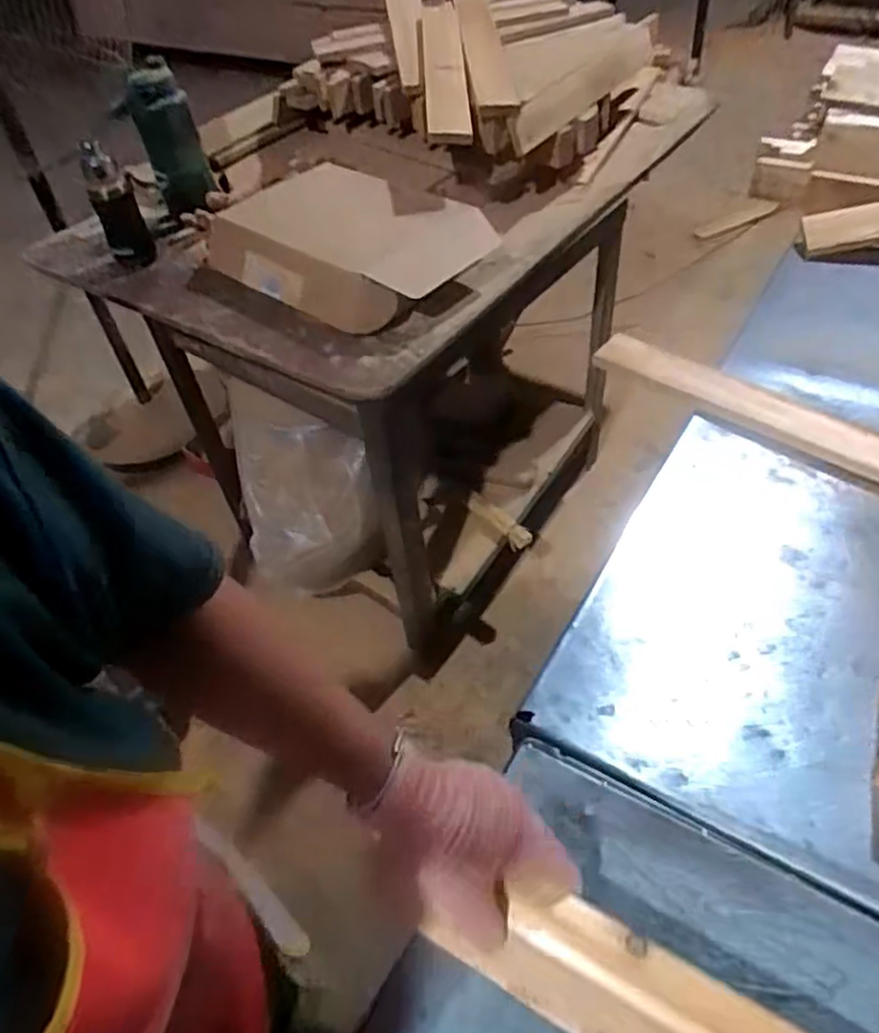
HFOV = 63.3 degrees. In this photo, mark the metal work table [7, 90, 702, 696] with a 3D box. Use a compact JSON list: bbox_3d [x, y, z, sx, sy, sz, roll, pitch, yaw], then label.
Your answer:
[{"bbox_3d":[-0.098,-0.446,1.690,0.958,0.837,1.087,26,56,27],"label":"metal work table"}]

